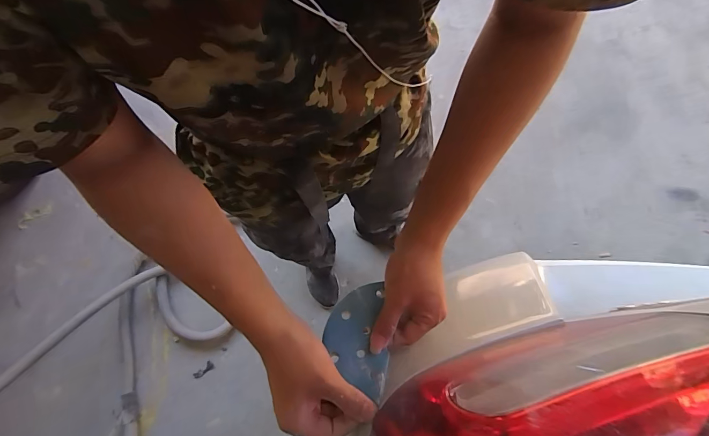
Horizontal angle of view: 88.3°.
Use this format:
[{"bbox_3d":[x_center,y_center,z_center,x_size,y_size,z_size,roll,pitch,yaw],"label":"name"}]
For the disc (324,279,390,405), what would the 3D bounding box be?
[{"bbox_3d":[0.000,0.128,0.391,0.065,0.007,0.116,-5,56,2],"label":"disc"}]

